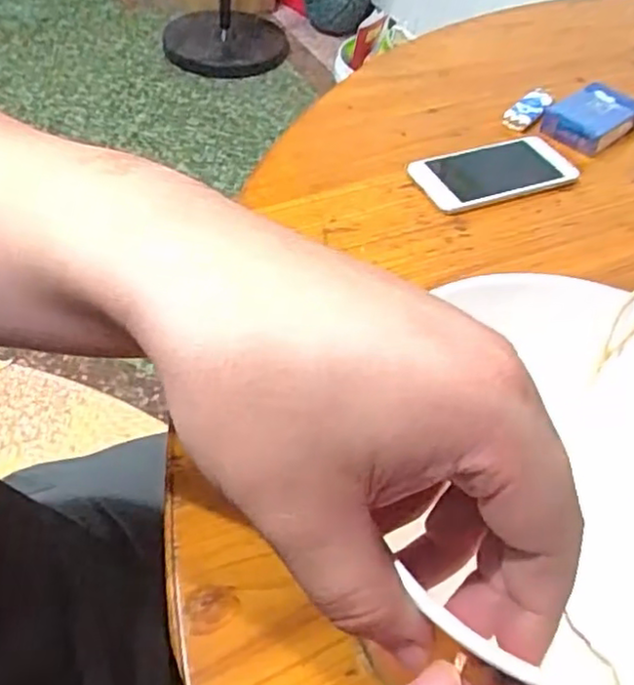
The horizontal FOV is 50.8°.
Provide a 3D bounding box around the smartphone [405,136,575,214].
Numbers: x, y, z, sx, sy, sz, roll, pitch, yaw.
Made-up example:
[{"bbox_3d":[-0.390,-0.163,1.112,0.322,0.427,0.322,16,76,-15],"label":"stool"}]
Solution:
[{"bbox_3d":[0.144,-0.140,0.546,0.130,0.012,0.068,-16,52,-18],"label":"smartphone"}]

